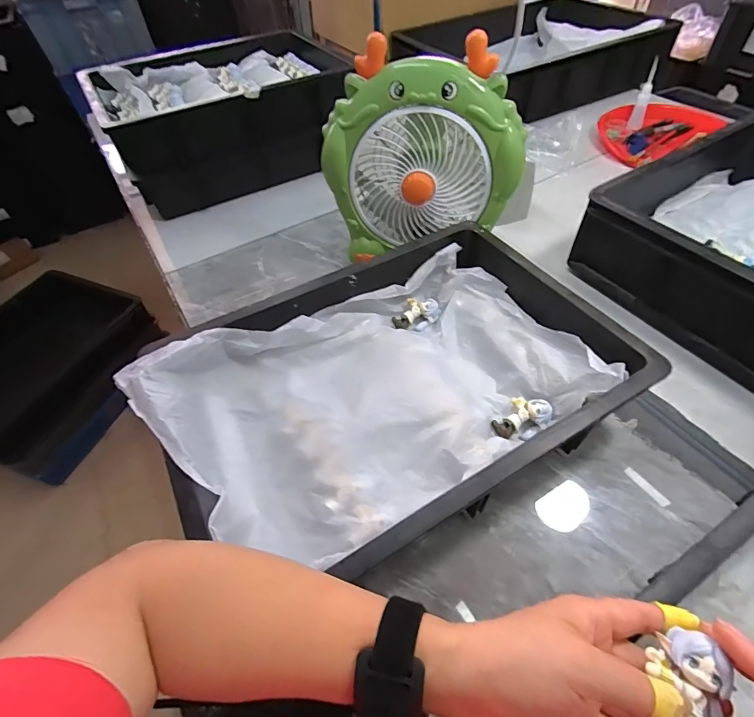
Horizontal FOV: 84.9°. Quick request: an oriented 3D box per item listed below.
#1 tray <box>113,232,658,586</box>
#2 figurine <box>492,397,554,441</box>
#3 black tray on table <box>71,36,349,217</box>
[{"bbox_3d":[0.017,0.029,0.451,0.470,0.089,0.308,-26,54,-16],"label":"tray"},{"bbox_3d":[0.161,0.067,0.453,0.059,0.019,0.046,-38,58,-24],"label":"figurine"},{"bbox_3d":[-0.308,-0.503,0.881,0.464,0.193,0.328,-27,54,-17],"label":"black tray on table"}]

